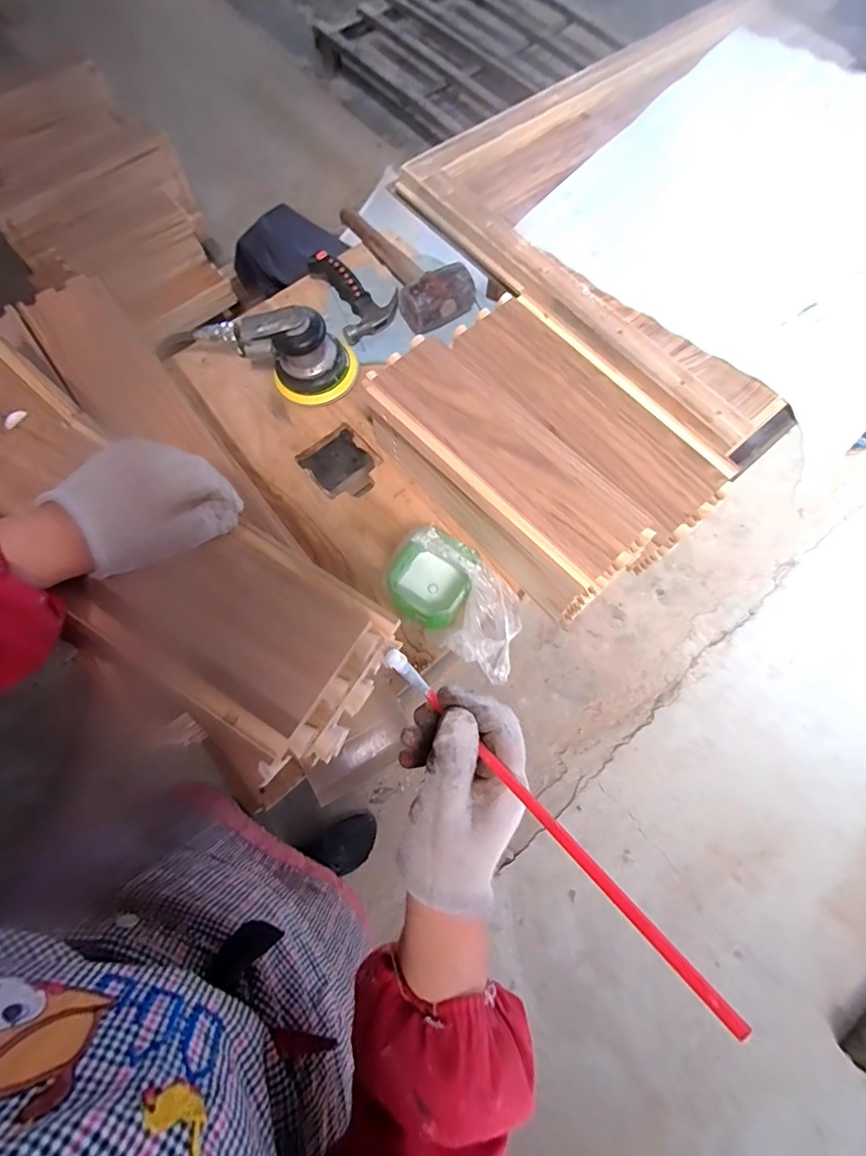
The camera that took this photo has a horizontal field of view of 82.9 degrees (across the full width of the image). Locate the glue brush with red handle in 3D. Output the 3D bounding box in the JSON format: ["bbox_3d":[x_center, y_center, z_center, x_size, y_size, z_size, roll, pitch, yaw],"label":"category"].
[{"bbox_3d":[0.048,0.119,0.272,0.010,0.007,0.249,-42,53,-11],"label":"glue brush with red handle"}]

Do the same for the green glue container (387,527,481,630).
[{"bbox_3d":[-0.003,0.002,0.563,0.097,0.086,0.089,29,73,8],"label":"green glue container"}]

